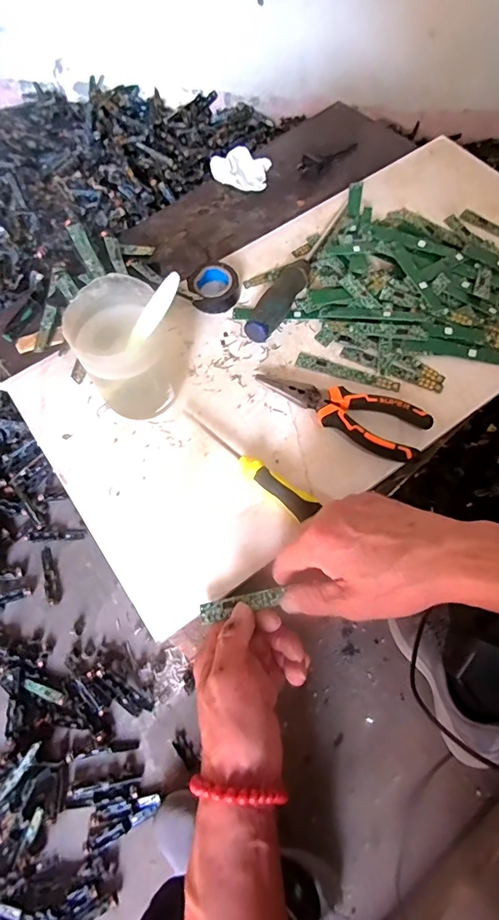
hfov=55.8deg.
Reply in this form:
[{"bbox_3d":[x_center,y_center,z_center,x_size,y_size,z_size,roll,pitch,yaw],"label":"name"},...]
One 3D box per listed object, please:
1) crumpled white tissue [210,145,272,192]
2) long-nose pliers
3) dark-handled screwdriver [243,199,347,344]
[{"bbox_3d":[-0.012,-0.359,0.578,0.070,0.022,0.053,7,65,6],"label":"crumpled white tissue"},{"bbox_3d":[0.080,-0.042,0.423,0.156,0.013,0.051,18,67,10],"label":"long-nose pliers"},{"bbox_3d":[0.054,-0.203,0.486,0.025,0.025,0.212,25,68,13],"label":"dark-handled screwdriver"}]

